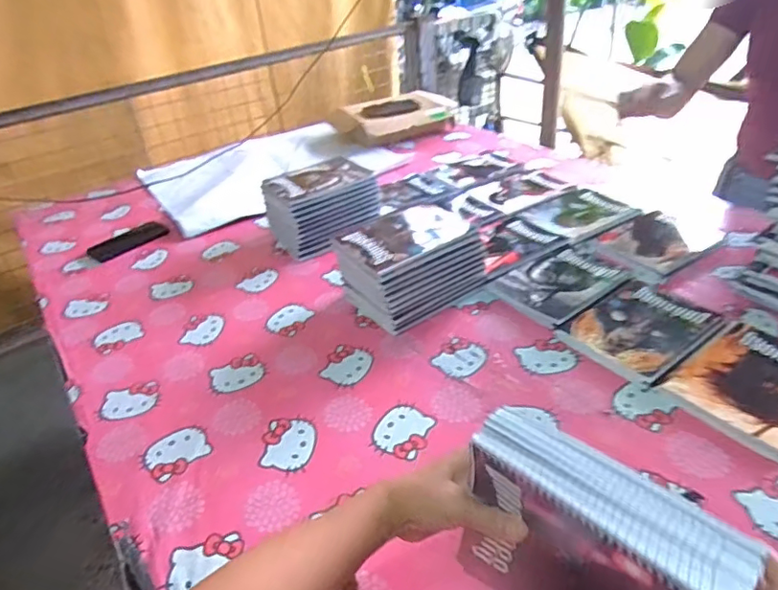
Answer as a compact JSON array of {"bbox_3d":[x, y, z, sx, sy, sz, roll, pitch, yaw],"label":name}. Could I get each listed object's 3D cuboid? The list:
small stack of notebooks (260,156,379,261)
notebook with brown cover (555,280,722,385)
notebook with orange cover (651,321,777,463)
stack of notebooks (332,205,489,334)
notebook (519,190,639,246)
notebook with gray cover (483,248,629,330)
[{"bbox_3d":[-0.139,-0.189,1.146,0.215,0.118,0.157,-25,39,-24],"label":"small stack of notebooks"},{"bbox_3d":[0.369,0.049,0.813,0.191,0.020,0.152,-27,40,-27],"label":"notebook with brown cover"},{"bbox_3d":[0.471,0.113,0.702,0.204,0.020,0.159,-26,40,-25],"label":"notebook with orange cover"},{"bbox_3d":[0.037,-0.051,0.921,0.207,0.124,0.153,-23,38,-22],"label":"stack of notebooks"},{"bbox_3d":[0.384,-0.165,1.116,0.199,0.015,0.165,-22,38,-21],"label":"notebook"},{"bbox_3d":[0.289,-0.018,0.920,0.200,0.016,0.147,-26,40,-26],"label":"notebook with gray cover"}]

